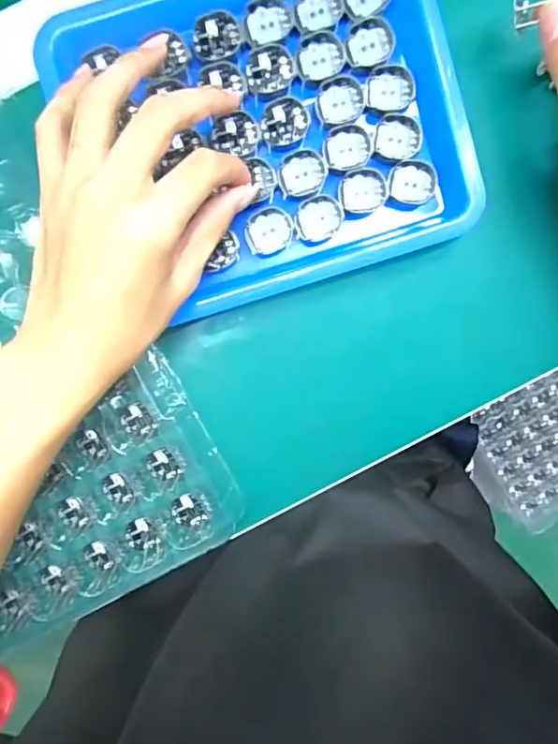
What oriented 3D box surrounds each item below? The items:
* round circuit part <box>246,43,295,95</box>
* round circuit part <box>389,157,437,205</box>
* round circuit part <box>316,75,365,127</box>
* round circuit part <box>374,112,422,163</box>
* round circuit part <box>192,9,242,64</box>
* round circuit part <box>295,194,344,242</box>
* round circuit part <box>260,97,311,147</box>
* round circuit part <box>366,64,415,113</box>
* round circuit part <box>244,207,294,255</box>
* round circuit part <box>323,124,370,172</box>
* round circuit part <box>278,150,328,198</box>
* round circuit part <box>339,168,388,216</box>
[{"bbox_3d":[-0.005,-0.172,0.298,0.025,0.004,0.027,0,98,3],"label":"round circuit part"},{"bbox_3d":[0.080,-0.113,0.309,0.027,0.004,0.025,0,98,3],"label":"round circuit part"},{"bbox_3d":[0.036,-0.158,0.303,0.027,0.004,0.026,0,98,3],"label":"round circuit part"},{"bbox_3d":[0.070,-0.138,0.307,0.027,0.004,0.026,0,98,3],"label":"round circuit part"},{"bbox_3d":[-0.035,-0.188,0.294,0.026,0.004,0.026,6,98,2],"label":"round circuit part"},{"bbox_3d":[0.024,-0.092,0.312,0.028,0.008,0.025,-12,97,5],"label":"round circuit part"},{"bbox_3d":[0.004,-0.144,0.301,0.028,0.004,0.025,-8,97,4],"label":"round circuit part"},{"bbox_3d":[0.064,-0.165,0.305,0.028,0.005,0.026,0,98,3],"label":"round circuit part"},{"bbox_3d":[-0.006,-0.084,0.312,0.027,0.006,0.026,-2,98,3],"label":"round circuit part"},{"bbox_3d":[0.040,-0.132,0.307,0.027,0.004,0.026,0,98,3],"label":"round circuit part"},{"bbox_3d":[0.014,-0.117,0.307,0.028,0.004,0.025,-2,98,3],"label":"round circuit part"},{"bbox_3d":[0.050,-0.108,0.312,0.028,0.005,0.025,-5,98,4],"label":"round circuit part"}]

